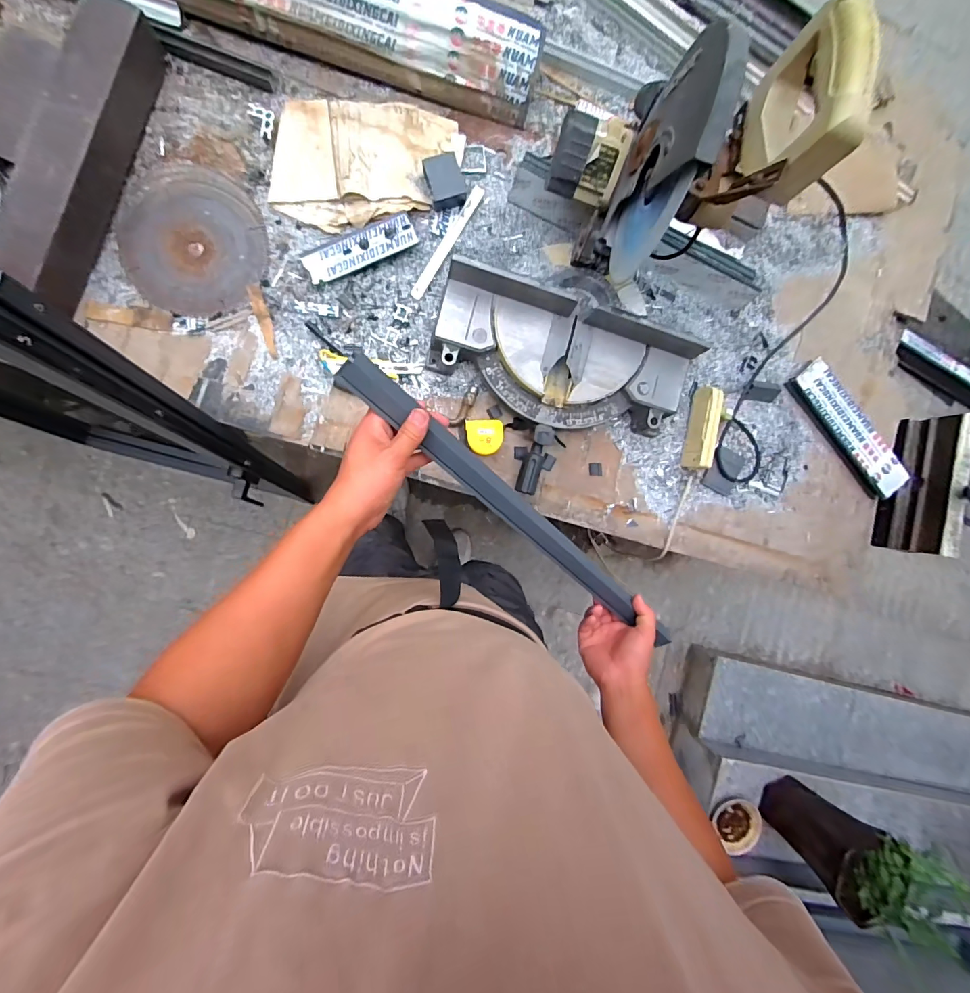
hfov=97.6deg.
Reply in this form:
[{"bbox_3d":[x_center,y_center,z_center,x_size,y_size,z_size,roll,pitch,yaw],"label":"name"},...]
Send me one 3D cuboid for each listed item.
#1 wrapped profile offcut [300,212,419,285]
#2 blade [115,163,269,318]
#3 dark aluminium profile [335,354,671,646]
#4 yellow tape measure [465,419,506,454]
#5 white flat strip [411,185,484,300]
[{"bbox_3d":[-0.227,-0.452,0.775,0.205,0.025,0.057,-23,94,-7],"label":"wrapped profile offcut"},{"bbox_3d":[-0.519,-0.454,0.756,0.232,0.011,0.261,-4,88,-9],"label":"blade"},{"bbox_3d":[0.077,0.048,0.566,0.621,0.021,0.038,40,85,-26],"label":"dark aluminium profile"},{"bbox_3d":[-0.001,-0.111,0.799,0.068,0.034,0.062,0,91,-8],"label":"yellow tape measure"},{"bbox_3d":[-0.071,-0.481,0.804,0.027,0.004,0.240,30,89,-3],"label":"white flat strip"}]

